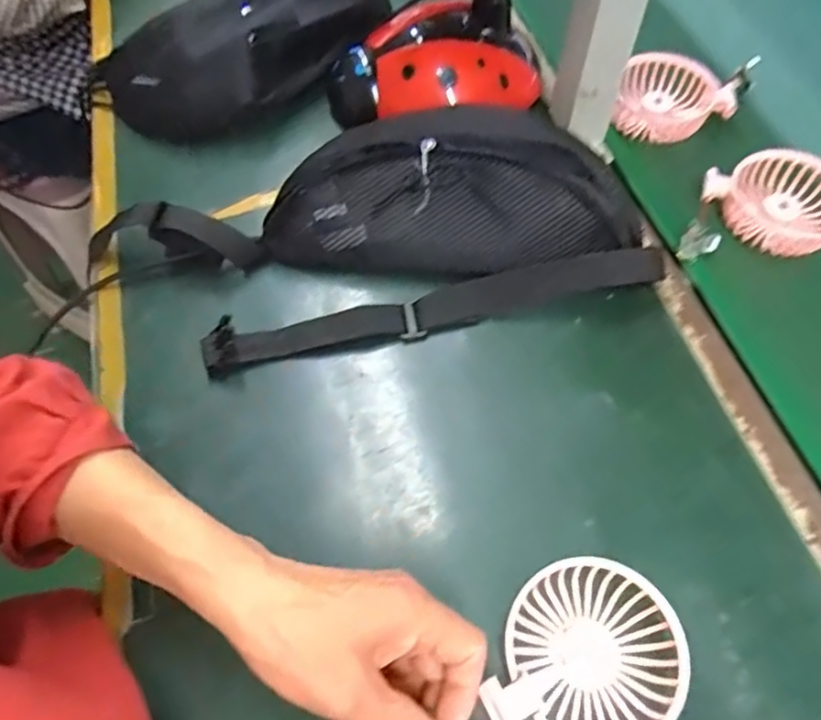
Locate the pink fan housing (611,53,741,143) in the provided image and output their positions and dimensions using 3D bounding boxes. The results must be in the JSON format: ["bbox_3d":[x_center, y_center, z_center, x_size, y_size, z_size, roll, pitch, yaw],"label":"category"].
[{"bbox_3d":[0.228,-0.233,0.537,0.093,0.030,0.081,-10,61,-2],"label":"pink fan housing"}]

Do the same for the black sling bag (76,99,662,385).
[{"bbox_3d":[-0.037,-0.104,0.449,0.408,0.081,0.179,-11,61,-2],"label":"black sling bag"}]

